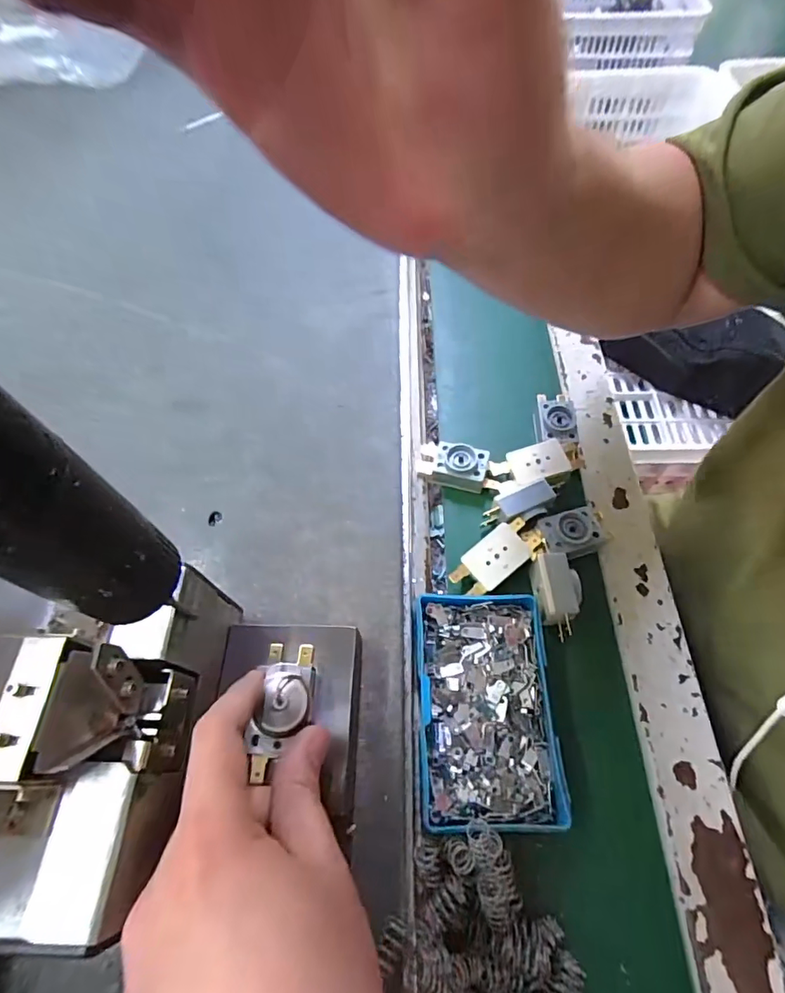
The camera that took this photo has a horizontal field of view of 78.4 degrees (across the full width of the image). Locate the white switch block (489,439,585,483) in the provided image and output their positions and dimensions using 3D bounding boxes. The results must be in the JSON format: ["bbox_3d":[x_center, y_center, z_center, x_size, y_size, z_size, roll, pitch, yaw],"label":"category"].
[{"bbox_3d":[0.101,-0.021,0.337,0.063,0.023,0.026,-13,60,-5],"label":"white switch block"}]

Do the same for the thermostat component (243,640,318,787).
[{"bbox_3d":[-0.050,0.094,0.218,0.028,0.016,0.059,7,52,5],"label":"thermostat component"}]

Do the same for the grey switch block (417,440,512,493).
[{"bbox_3d":[0.049,-0.021,0.344,0.062,0.019,0.027,18,62,12],"label":"grey switch block"}]

